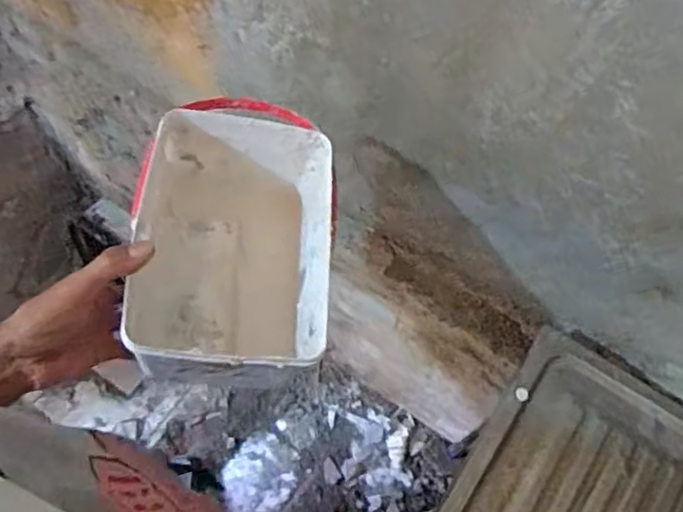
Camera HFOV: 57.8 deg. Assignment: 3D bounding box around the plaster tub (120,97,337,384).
[{"bbox_3d":[-0.104,-0.012,0.606,0.192,0.145,0.270,5,64,3],"label":"plaster tub"}]

